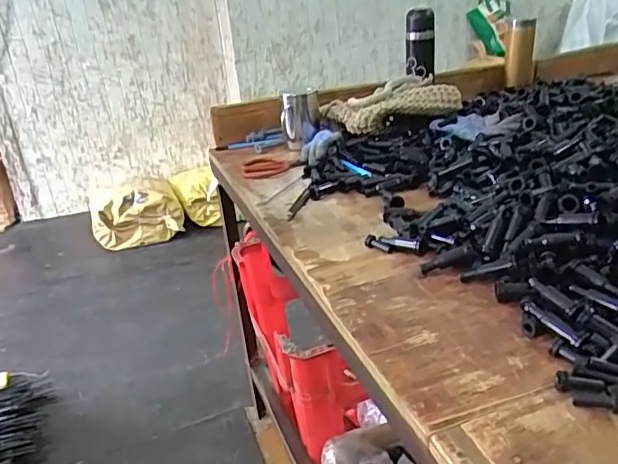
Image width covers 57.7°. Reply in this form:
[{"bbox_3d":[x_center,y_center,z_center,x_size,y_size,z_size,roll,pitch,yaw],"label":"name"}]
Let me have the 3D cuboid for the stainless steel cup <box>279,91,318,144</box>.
[{"bbox_3d":[-0.018,-0.239,1.166,0.076,0.108,0.074,-5,26,1],"label":"stainless steel cup"}]

